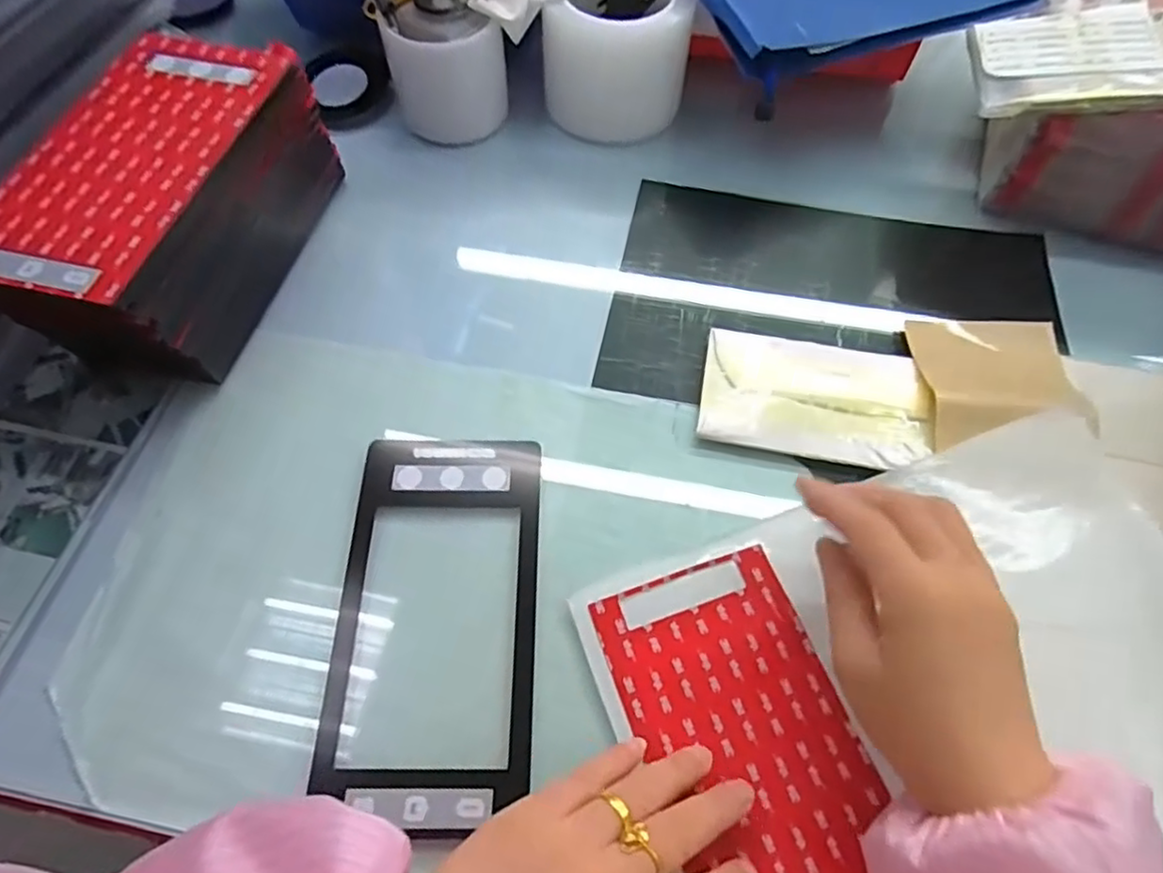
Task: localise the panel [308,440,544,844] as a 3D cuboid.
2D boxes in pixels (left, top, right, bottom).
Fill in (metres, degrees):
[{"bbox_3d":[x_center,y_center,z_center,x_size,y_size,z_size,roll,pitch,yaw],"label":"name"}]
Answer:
[{"bbox_3d":[-0.074,0.089,0.332,0.101,0.005,0.197,0,62,1],"label":"panel"}]

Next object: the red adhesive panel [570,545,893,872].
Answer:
[{"bbox_3d":[0.081,0.158,0.300,0.104,0.009,0.206,-18,63,-9],"label":"red adhesive panel"}]

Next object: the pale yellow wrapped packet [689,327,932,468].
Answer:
[{"bbox_3d":[0.141,-0.024,0.389,0.131,0.006,0.078,11,63,7],"label":"pale yellow wrapped packet"}]

